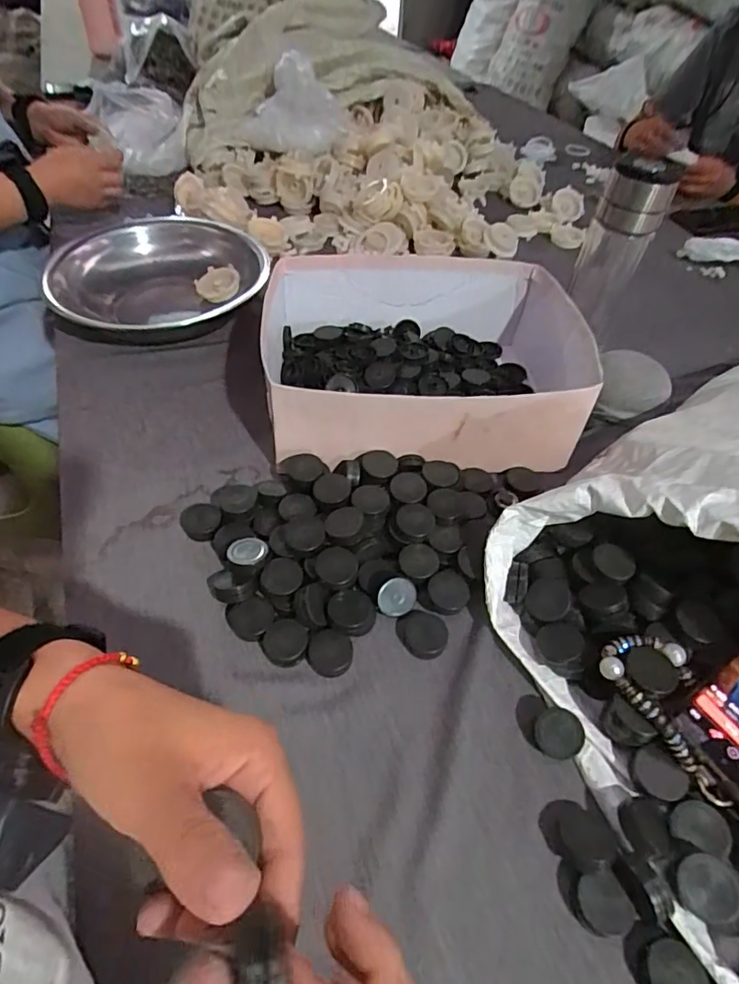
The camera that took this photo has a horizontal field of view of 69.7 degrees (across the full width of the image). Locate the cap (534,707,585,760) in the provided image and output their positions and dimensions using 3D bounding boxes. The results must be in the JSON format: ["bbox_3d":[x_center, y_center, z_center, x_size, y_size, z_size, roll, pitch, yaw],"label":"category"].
[{"bbox_3d":[0.130,0.166,0.364,0.032,0.007,0.031,-12,65,16],"label":"cap"}]

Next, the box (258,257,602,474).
[{"bbox_3d":[0.056,-0.138,0.556,0.316,0.100,0.247,-3,50,-6],"label":"box"}]

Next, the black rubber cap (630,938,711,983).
[{"bbox_3d":[0.167,0.268,0.291,0.034,0.010,0.034,2,50,-2],"label":"black rubber cap"}]

